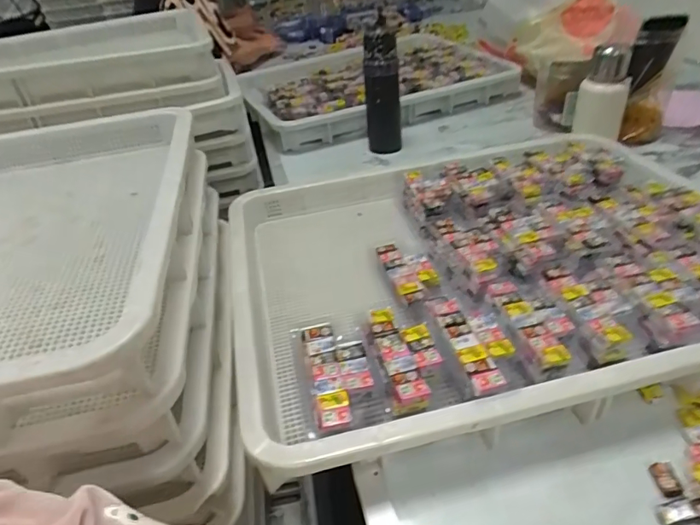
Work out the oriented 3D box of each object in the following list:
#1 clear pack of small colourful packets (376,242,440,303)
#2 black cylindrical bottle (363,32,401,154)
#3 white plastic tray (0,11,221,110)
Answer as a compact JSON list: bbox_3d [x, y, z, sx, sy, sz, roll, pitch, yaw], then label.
[{"bbox_3d":[0.075,0.011,0.601,0.054,0.015,0.111,-13,37,-9],"label":"clear pack of small colourful packets"},{"bbox_3d":[0.066,-0.331,0.965,0.071,0.222,0.081,-5,36,2],"label":"black cylindrical bottle"},{"bbox_3d":[-0.588,-0.400,0.955,0.601,0.070,0.498,-15,37,-11],"label":"white plastic tray"}]

